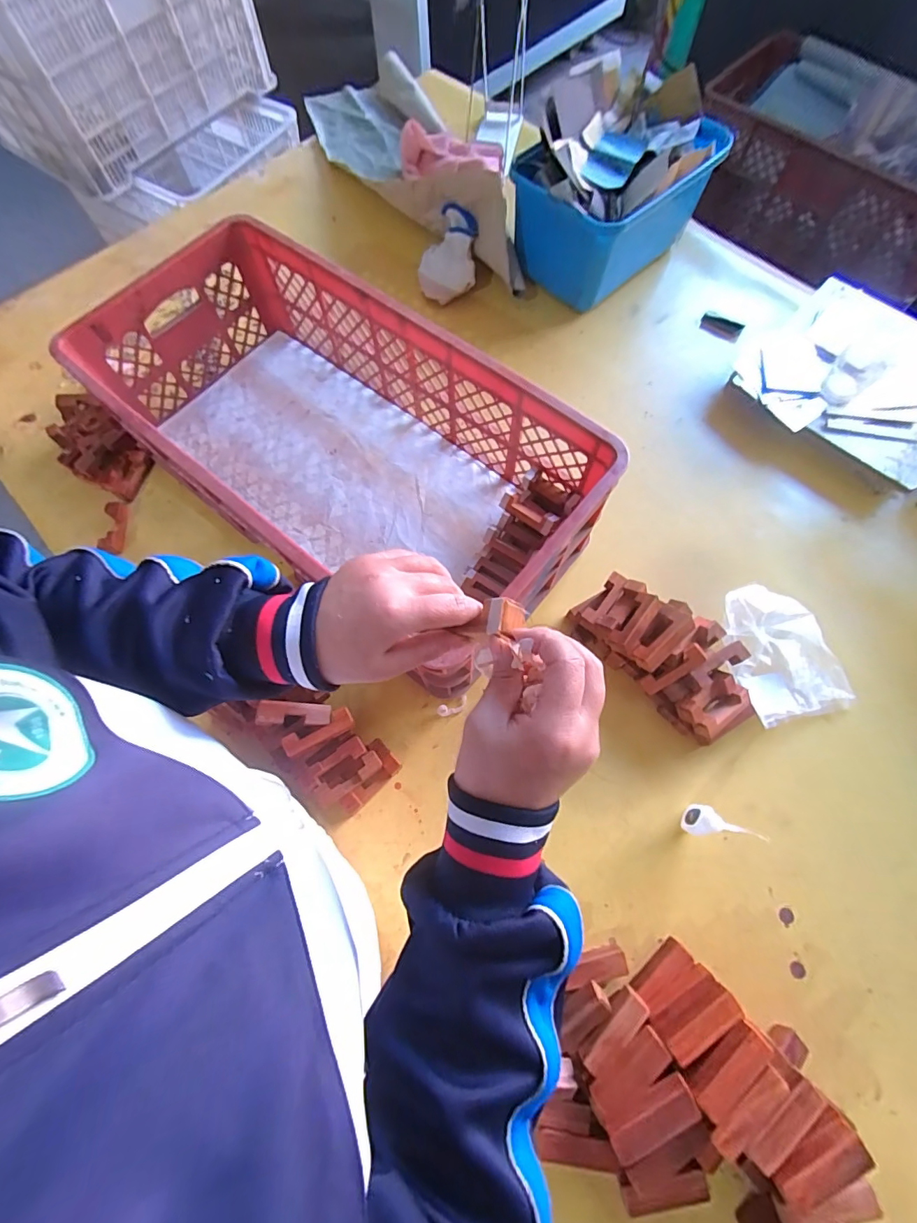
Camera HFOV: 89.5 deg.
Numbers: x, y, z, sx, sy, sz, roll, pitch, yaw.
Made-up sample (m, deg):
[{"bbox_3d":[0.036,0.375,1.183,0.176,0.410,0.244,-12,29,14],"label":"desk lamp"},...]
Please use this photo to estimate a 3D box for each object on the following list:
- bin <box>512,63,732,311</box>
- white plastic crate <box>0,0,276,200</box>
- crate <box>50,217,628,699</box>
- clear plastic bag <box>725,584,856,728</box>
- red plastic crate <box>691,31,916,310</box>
[{"bbox_3d":[0.242,-0.674,0.753,0.284,0.180,0.222,-43,76,-12],"label":"bin"},{"bbox_3d":[-0.794,-1.307,1.026,0.414,0.325,0.626,42,77,13],"label":"white plastic crate"},{"bbox_3d":[-0.159,-0.219,0.610,0.651,0.180,0.316,38,76,12],"label":"crate"},{"bbox_3d":[0.405,0.050,0.585,0.126,0.034,0.168,-15,72,-4],"label":"clear plastic bag"},{"bbox_3d":[0.836,-0.982,1.045,0.647,0.238,0.332,38,76,12],"label":"red plastic crate"}]

